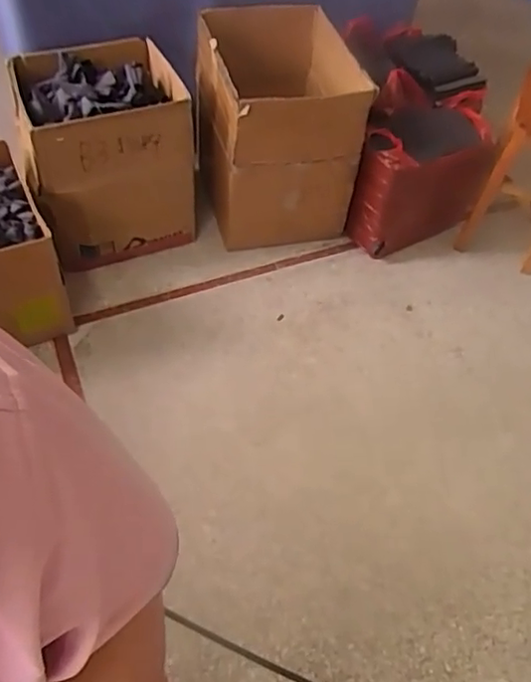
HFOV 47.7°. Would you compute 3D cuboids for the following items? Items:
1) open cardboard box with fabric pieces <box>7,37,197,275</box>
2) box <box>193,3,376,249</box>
[{"bbox_3d":[-0.432,-0.495,1.655,0.415,0.440,0.394,-16,56,-18],"label":"open cardboard box with fabric pieces"},{"bbox_3d":[0.023,-0.629,1.784,0.434,0.472,0.557,-3,53,-9],"label":"box"}]

